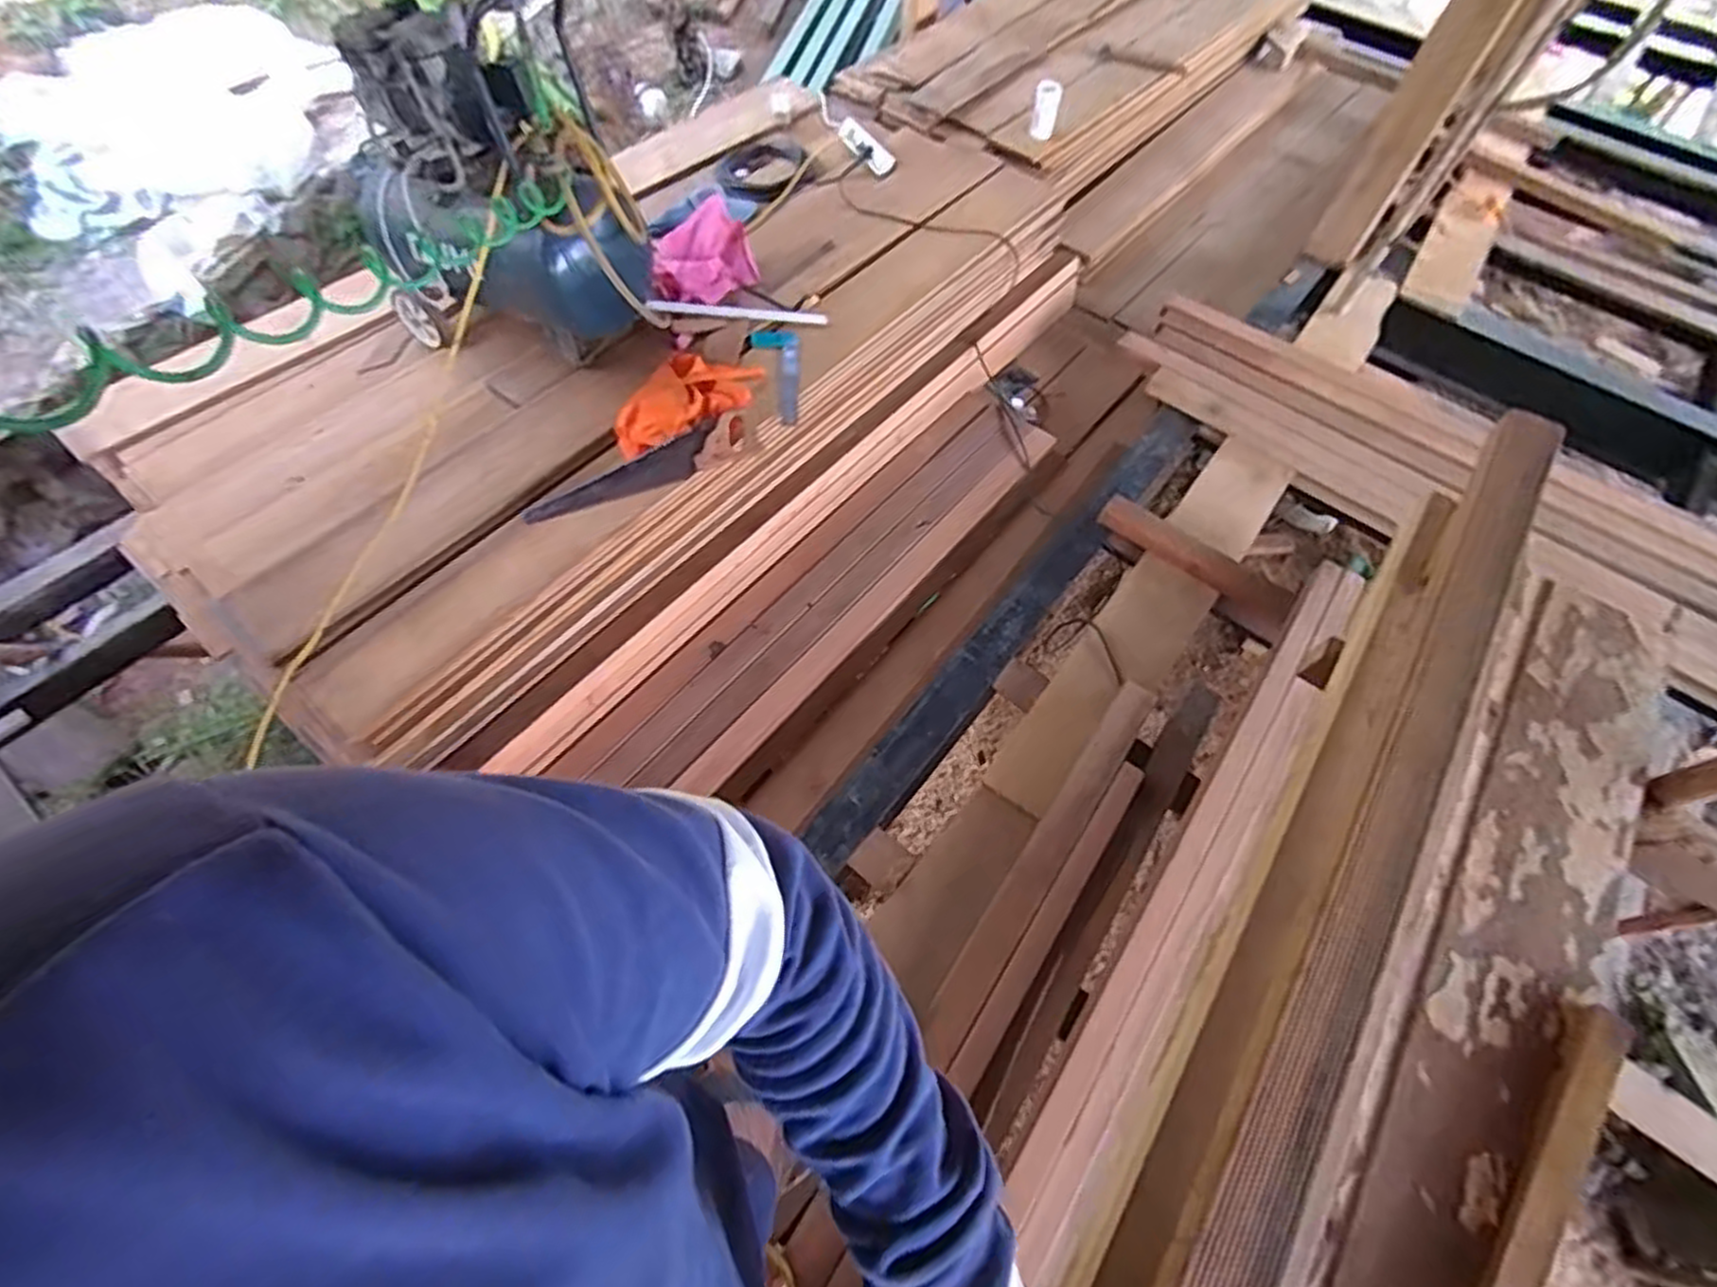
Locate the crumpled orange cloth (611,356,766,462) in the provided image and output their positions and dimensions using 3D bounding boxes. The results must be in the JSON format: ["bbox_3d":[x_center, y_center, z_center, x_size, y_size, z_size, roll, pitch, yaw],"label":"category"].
[{"bbox_3d":[-0.361,-0.533,1.599,0.360,0.044,0.219,-27,65,-18],"label":"crumpled orange cloth"}]

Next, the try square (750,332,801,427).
[{"bbox_3d":[-0.169,-0.600,1.690,0.105,0.030,0.304,-9,61,-8],"label":"try square"}]

